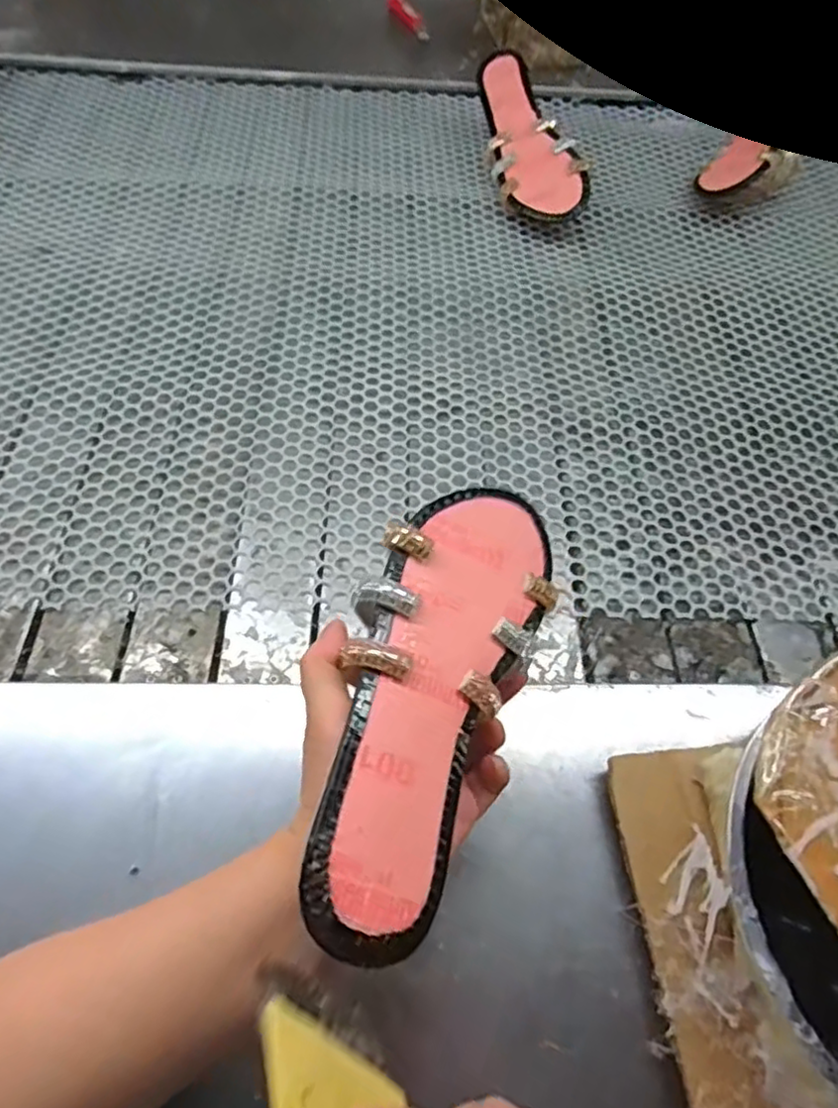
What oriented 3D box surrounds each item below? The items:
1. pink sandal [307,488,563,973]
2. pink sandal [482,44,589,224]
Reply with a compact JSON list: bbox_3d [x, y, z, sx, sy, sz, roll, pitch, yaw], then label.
[{"bbox_3d":[0.005,0.057,0.315,0.087,0.032,0.231,28,54,-8],"label":"pink sandal"},{"bbox_3d":[0.117,-0.481,0.740,0.087,0.049,0.234,-15,77,-11],"label":"pink sandal"}]

